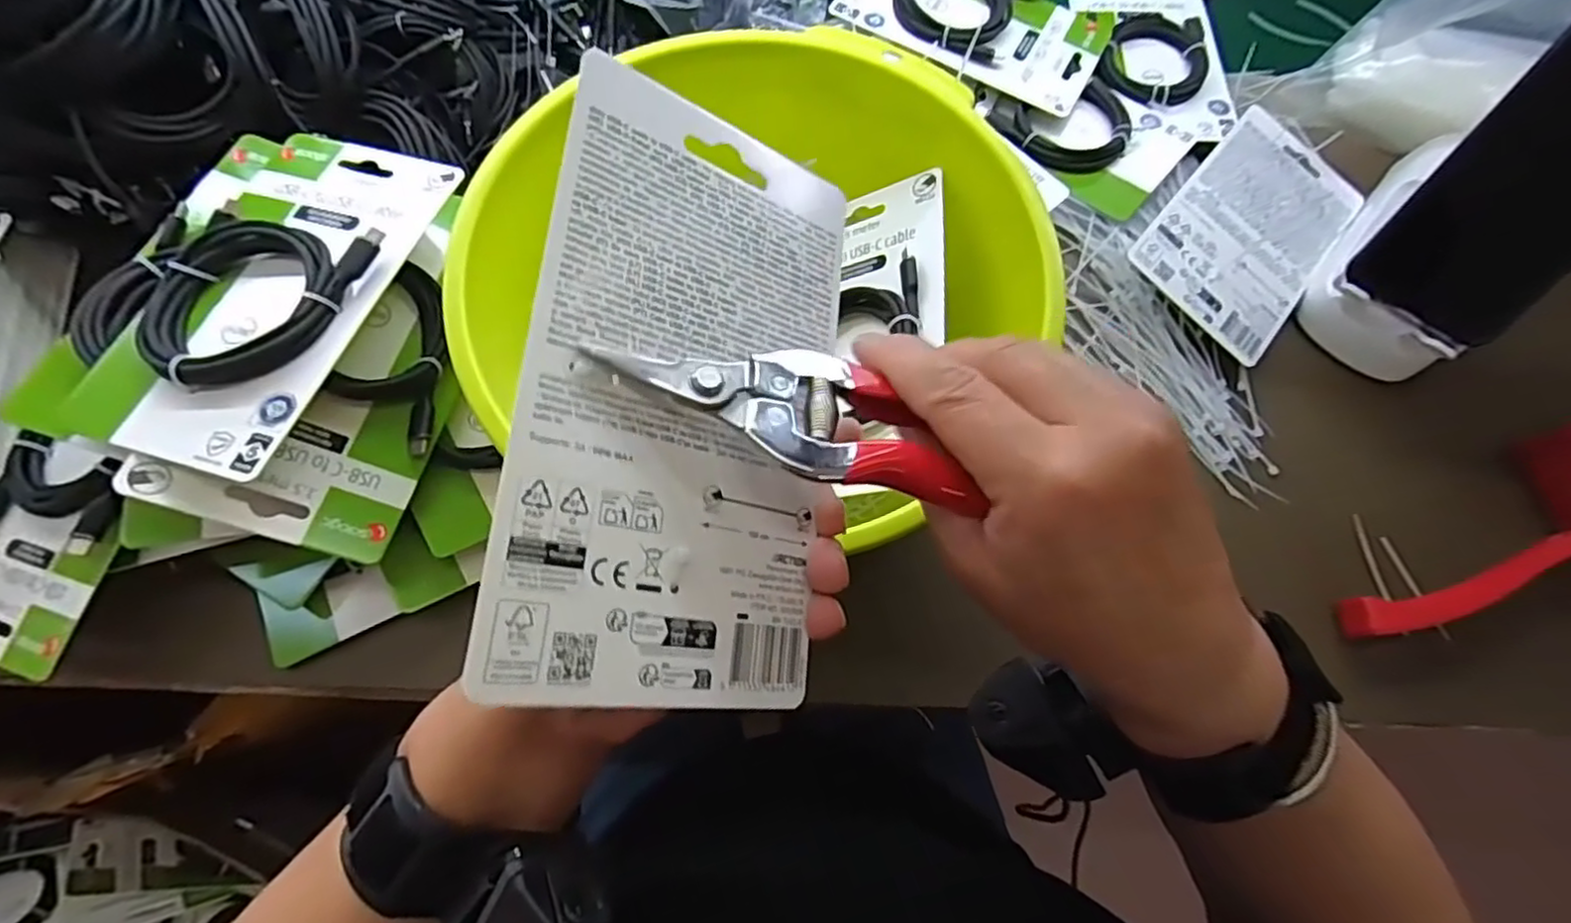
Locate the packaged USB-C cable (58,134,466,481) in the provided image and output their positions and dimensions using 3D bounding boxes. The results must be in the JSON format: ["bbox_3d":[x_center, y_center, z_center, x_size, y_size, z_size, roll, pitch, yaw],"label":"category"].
[{"bbox_3d":[-0.233,-0.082,0.314,0.099,0.023,0.177,18,72,4],"label":"packaged USB-C cable"}]

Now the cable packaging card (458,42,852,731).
[{"bbox_3d":[-0.026,-0.022,0.203,0.097,0.004,0.177,15,73,-35],"label":"cable packaging card"}]

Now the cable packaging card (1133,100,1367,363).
[{"bbox_3d":[0.298,-0.150,0.440,0.098,0.007,0.174,43,72,3],"label":"cable packaging card"}]

